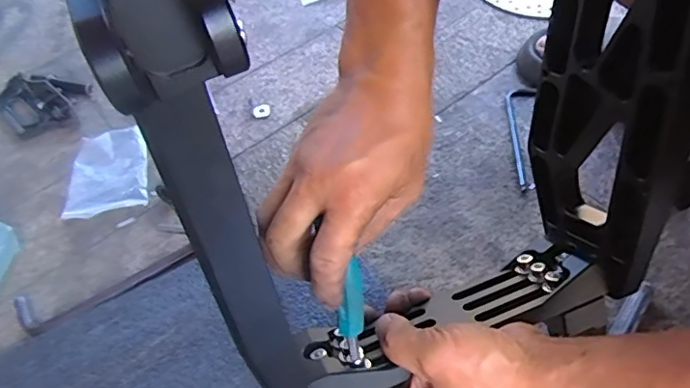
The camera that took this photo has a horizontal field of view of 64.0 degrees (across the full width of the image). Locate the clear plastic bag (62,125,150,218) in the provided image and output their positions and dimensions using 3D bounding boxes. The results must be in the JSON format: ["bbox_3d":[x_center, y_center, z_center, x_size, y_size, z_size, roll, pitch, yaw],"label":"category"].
[{"bbox_3d":[-0.246,-0.022,0.566,0.082,0.015,0.102,-13,53,-4],"label":"clear plastic bag"}]

